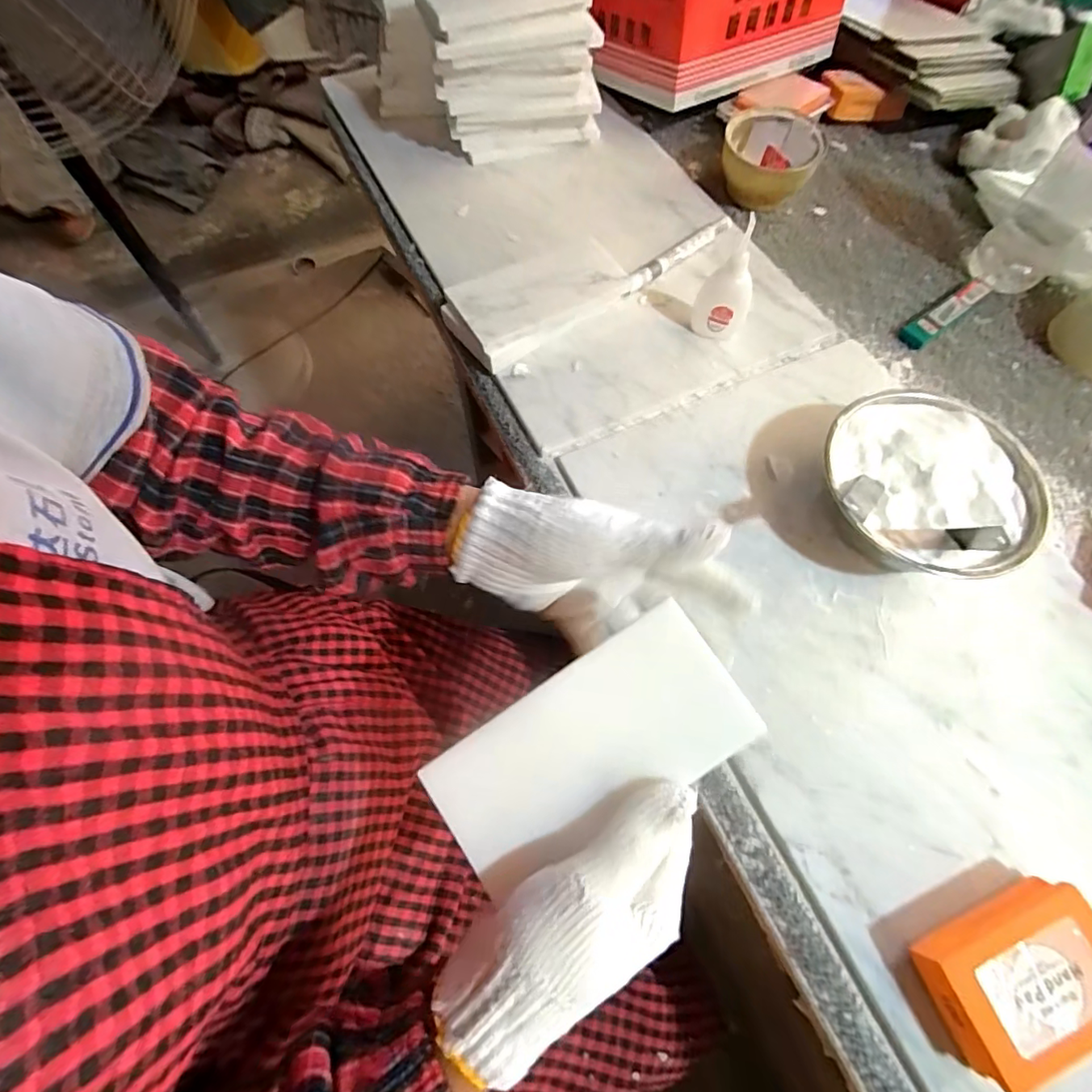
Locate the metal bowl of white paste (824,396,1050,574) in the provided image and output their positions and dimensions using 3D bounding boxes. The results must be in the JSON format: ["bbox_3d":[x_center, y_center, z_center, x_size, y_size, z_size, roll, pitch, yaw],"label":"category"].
[{"bbox_3d":[0.274,-0.039,0.398,0.144,0.060,0.139,0,67,-1],"label":"metal bowl of white paste"}]

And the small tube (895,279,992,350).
[{"bbox_3d":[0.380,-0.224,0.509,0.126,0.011,0.025,-37,72,-16],"label":"small tube"}]

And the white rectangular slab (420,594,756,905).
[{"bbox_3d":[0.018,0.094,0.251,0.145,0.007,0.071,-33,80,3],"label":"white rectangular slab"}]

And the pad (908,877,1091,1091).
[{"bbox_3d":[0.253,0.229,0.287,0.091,0.035,0.061,-20,68,-10],"label":"pad"}]

